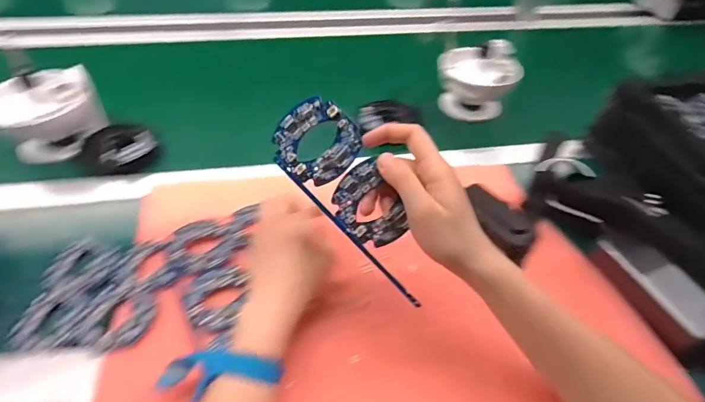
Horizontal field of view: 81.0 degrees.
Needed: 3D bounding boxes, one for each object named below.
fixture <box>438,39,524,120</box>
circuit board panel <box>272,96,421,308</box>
[{"bbox_3d":[0.198,-0.195,0.678,0.122,0.112,0.092,29,51,22],"label":"fixture"},{"bbox_3d":[0.007,-0.007,0.338,0.067,0.007,0.174,-44,88,1],"label":"circuit board panel"}]

